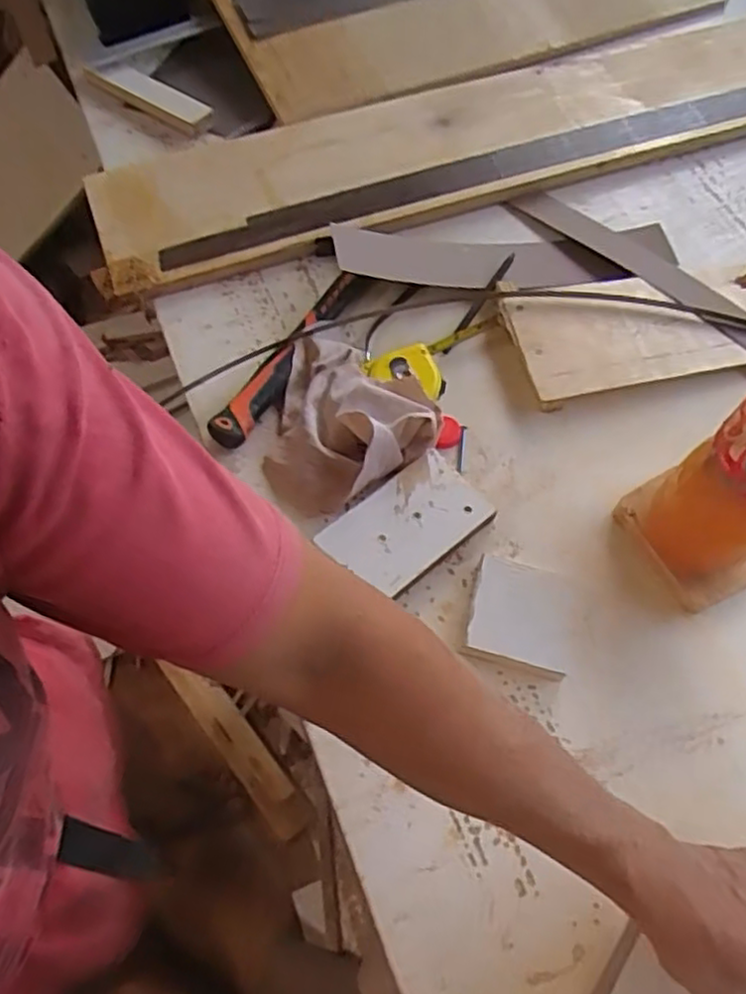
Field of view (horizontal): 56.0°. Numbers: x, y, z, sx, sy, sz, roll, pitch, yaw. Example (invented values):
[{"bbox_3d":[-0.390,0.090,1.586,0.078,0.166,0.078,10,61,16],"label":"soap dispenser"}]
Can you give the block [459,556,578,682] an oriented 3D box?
[{"bbox_3d":[0.117,0.094,0.550,0.081,0.020,0.085,12,63,7],"label":"block"}]

